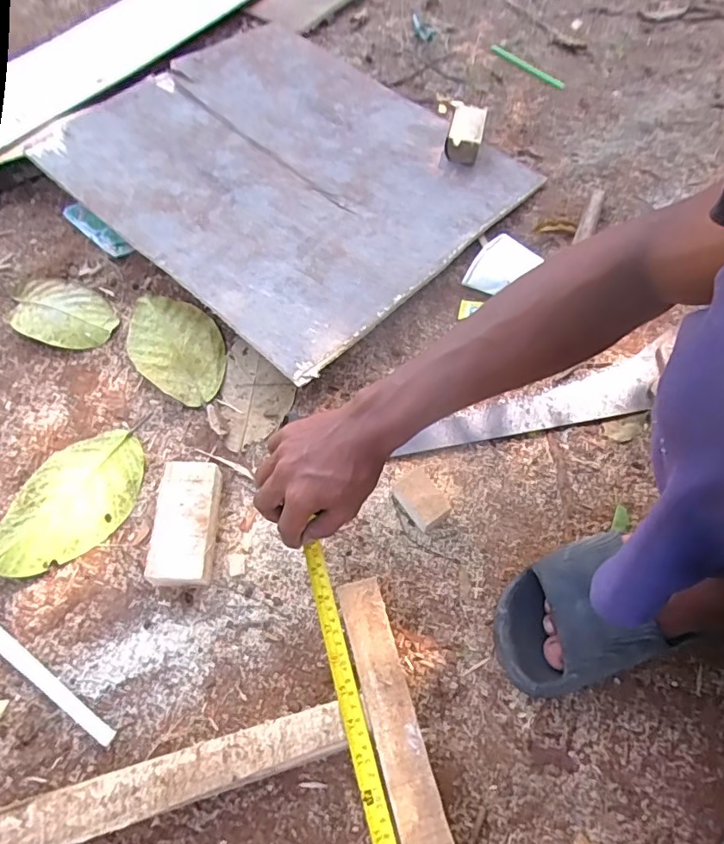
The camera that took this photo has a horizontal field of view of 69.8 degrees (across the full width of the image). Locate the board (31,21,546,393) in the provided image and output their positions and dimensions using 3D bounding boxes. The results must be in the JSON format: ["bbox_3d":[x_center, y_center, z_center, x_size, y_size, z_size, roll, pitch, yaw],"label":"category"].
[{"bbox_3d":[-0.114,-0.384,0.763,0.594,0.025,0.513,40,70,20],"label":"board"}]

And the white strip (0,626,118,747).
[{"bbox_3d":[-0.301,0.239,0.487,0.182,0.004,0.017,30,55,15],"label":"white strip"}]

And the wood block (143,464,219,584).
[{"bbox_3d":[-0.180,0.105,0.541,0.059,0.038,0.124,-2,62,1],"label":"wood block"}]

